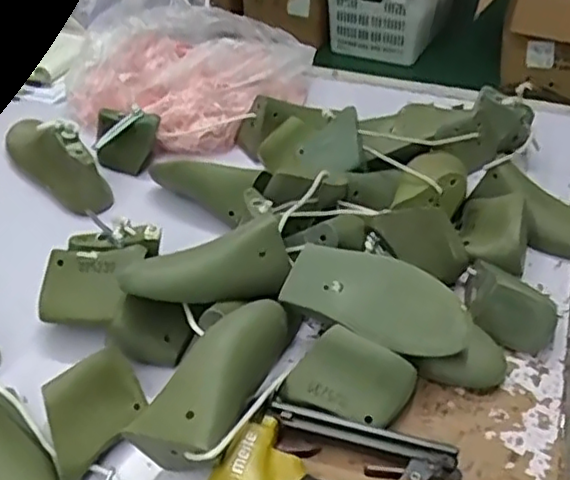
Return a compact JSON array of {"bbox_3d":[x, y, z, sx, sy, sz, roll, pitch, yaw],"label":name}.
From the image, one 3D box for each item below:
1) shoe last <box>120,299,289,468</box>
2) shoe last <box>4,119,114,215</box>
[{"bbox_3d":[-0.061,0.118,0.589,0.081,0.066,0.168,16,43,20],"label":"shoe last"},{"bbox_3d":[-0.331,-0.132,0.915,0.068,0.087,0.268,-30,50,-29],"label":"shoe last"}]

